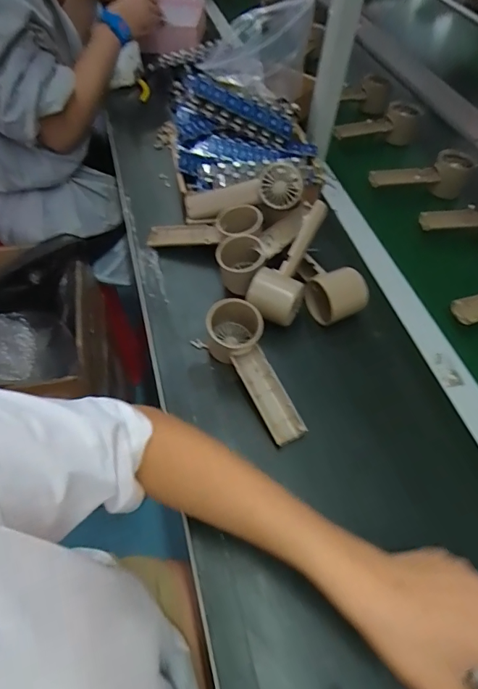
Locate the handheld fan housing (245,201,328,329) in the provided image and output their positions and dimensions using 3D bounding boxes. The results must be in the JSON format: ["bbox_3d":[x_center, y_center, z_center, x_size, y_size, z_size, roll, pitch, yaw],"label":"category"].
[{"bbox_3d":[0.066,-0.100,0.501,0.056,0.045,0.158,24,75,15],"label":"handheld fan housing"}]

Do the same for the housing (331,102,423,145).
[{"bbox_3d":[0.246,-0.391,0.740,0.152,0.046,0.064,-6,55,-6],"label":"housing"}]

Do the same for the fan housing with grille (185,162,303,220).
[{"bbox_3d":[0.011,-0.197,0.559,0.155,0.051,0.051,-5,93,22],"label":"fan housing with grille"}]

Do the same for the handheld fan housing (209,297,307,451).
[{"bbox_3d":[0.012,0.022,0.436,0.061,0.060,0.164,-16,56,-12],"label":"handheld fan housing"}]

